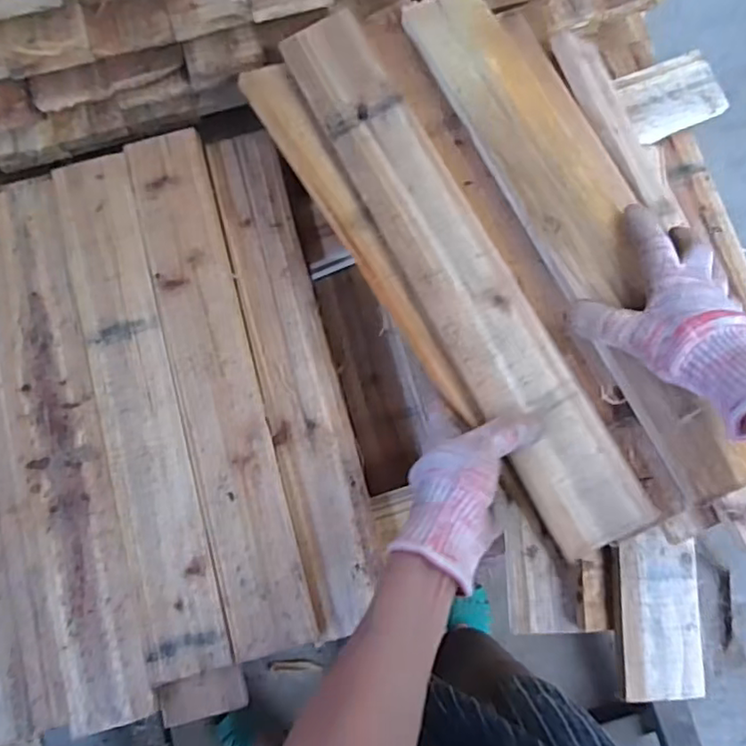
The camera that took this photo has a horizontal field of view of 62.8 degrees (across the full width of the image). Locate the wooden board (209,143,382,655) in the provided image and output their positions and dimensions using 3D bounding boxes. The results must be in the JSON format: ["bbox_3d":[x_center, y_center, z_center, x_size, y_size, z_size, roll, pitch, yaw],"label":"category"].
[{"bbox_3d":[-0.074,-0.011,0.576,0.067,0.007,0.476,-15,79,-1],"label":"wooden board"}]

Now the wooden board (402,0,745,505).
[{"bbox_3d":[0.165,-0.124,0.497,0.091,0.020,0.466,-24,77,-3],"label":"wooden board"}]

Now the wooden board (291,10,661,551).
[{"bbox_3d":[0.064,-0.093,0.498,0.081,0.018,0.491,-28,78,-4],"label":"wooden board"}]

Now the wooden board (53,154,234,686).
[{"bbox_3d":[-0.214,0.024,0.558,0.070,0.008,0.478,-16,79,-2],"label":"wooden board"}]

